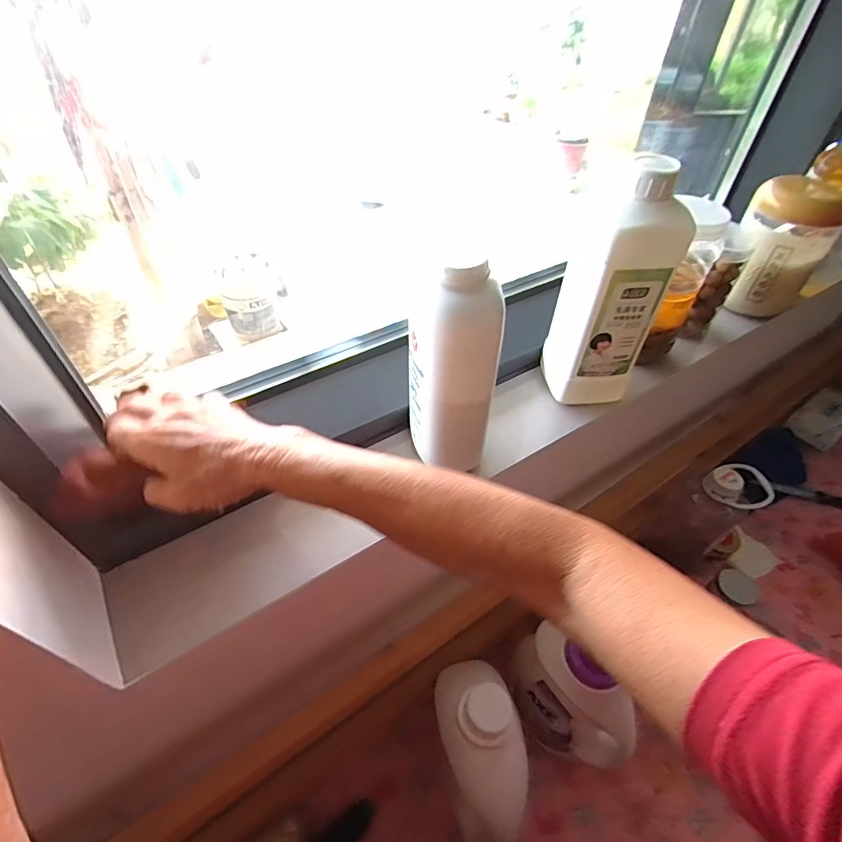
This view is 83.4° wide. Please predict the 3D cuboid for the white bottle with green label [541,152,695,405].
[{"bbox_3d":[0.183,-0.123,0.452,0.074,0.223,0.073,-6,48,-8],"label":"white bottle with green label"}]

